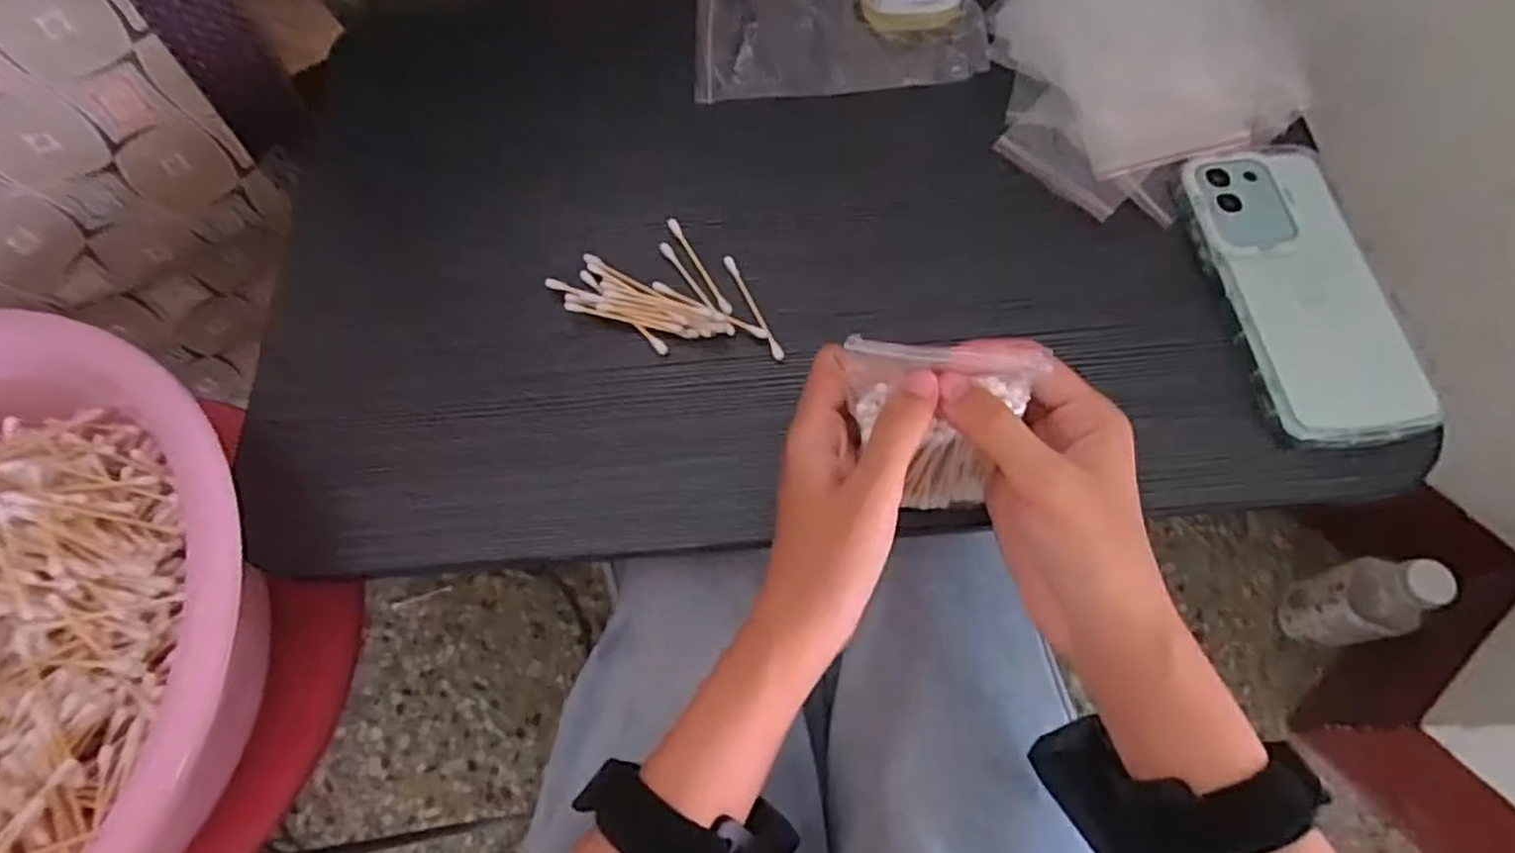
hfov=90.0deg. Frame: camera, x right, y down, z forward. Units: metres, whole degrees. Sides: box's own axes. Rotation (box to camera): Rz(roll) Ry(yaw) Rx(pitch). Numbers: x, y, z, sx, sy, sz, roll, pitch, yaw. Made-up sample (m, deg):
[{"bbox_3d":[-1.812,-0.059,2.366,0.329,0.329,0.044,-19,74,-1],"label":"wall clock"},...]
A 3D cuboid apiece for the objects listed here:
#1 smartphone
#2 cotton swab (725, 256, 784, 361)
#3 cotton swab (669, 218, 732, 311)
[{"bbox_3d":[0.274,-0.071,0.382,0.075,0.009,0.166,-8,67,0],"label":"smartphone"},{"bbox_3d":[-0.002,-0.065,0.402,0.007,0.004,0.070,-24,68,-7],"label":"cotton swab"},{"bbox_3d":[-0.032,-0.087,0.415,0.007,0.008,0.069,-28,69,-9],"label":"cotton swab"}]

